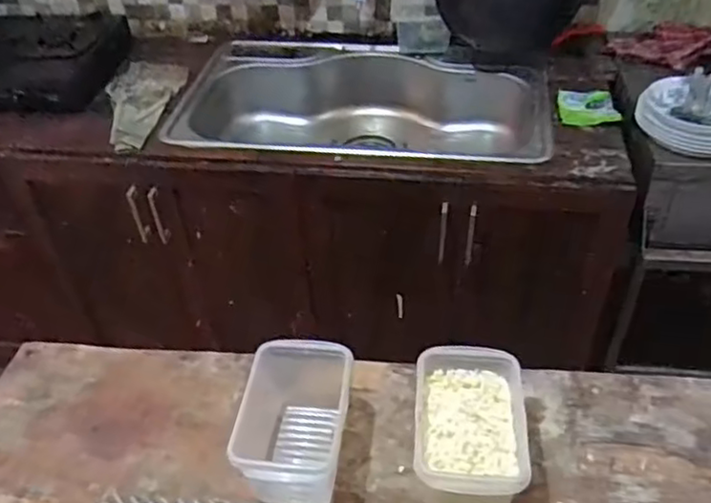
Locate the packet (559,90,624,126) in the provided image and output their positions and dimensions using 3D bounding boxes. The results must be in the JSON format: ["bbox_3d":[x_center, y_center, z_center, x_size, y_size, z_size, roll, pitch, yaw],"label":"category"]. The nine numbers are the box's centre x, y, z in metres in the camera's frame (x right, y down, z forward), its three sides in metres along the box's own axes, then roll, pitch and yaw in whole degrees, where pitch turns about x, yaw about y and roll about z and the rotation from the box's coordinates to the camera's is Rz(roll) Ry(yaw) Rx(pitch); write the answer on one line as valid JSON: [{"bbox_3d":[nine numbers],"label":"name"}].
[{"bbox_3d":[0.499,-0.311,1.416,0.121,0.024,0.121,-2,40,4],"label":"packet"}]

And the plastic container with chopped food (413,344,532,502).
[{"bbox_3d":[0.116,0.187,0.674,0.105,0.088,0.154,1,41,7],"label":"plastic container with chopped food"}]

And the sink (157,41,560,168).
[{"bbox_3d":[0.021,-0.315,1.608,0.830,0.217,0.537,3,42,8],"label":"sink"}]

